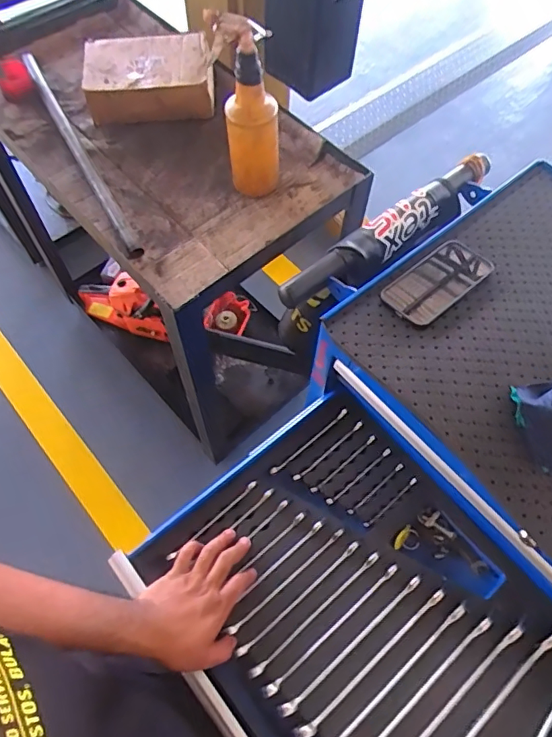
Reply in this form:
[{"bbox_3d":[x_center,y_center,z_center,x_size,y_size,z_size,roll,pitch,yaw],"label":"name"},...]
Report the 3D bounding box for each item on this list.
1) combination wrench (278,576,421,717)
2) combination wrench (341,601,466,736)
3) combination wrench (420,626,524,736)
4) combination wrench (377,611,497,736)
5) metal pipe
[{"bbox_3d":[0.094,0.329,0.616,0.223,0.009,0.014,-35,67,-18],"label":"combination wrench"},{"bbox_3d":[0.137,0.363,0.596,0.241,0.021,0.017,-35,67,-18],"label":"combination wrench"},{"bbox_3d":[0.188,0.393,0.577,0.273,0.026,0.019,-36,67,-18],"label":"combination wrench"},{"bbox_3d":[0.164,0.377,0.588,0.255,0.018,0.020,-34,67,-18],"label":"combination wrench"},{"bbox_3d":[-0.382,-0.425,0.984,0.028,0.031,0.590,-26,65,-14],"label":"metal pipe"}]

